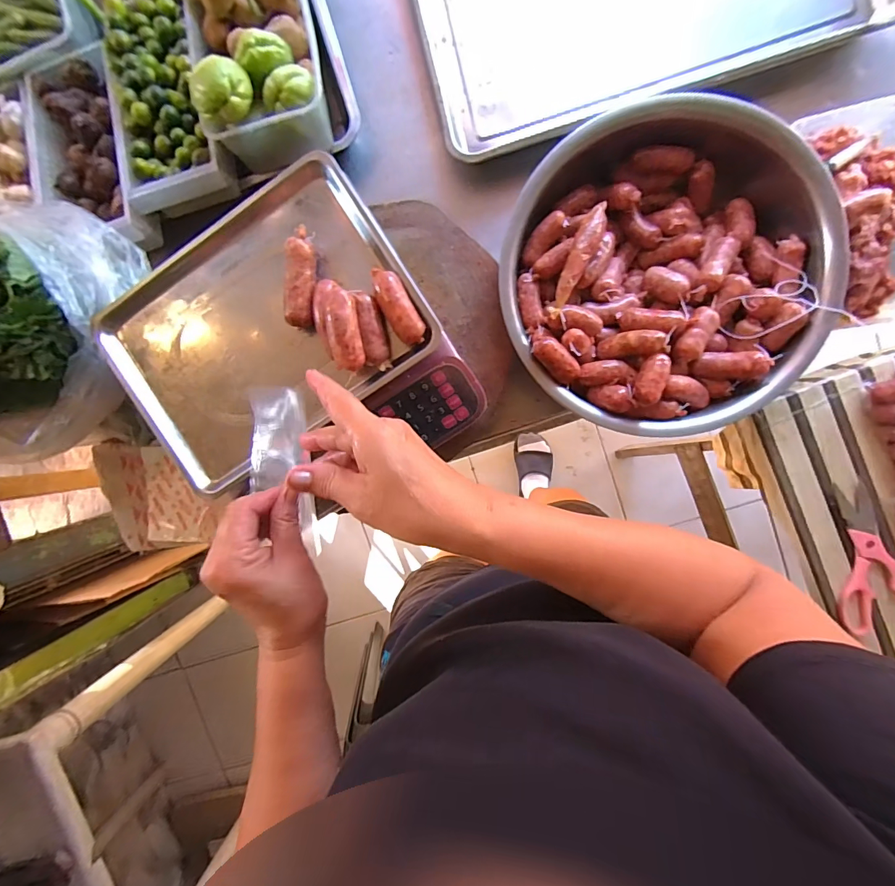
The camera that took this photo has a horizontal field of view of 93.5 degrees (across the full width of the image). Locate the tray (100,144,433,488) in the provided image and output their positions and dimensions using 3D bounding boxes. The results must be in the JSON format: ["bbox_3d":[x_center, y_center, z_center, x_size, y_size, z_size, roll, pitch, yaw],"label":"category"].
[{"bbox_3d":[-0.192,-0.115,0.456,0.324,0.032,0.258,-33,92,7],"label":"tray"}]

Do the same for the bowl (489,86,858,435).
[{"bbox_3d":[0.261,-0.213,0.522,0.373,0.099,0.390,32,98,1],"label":"bowl"}]

